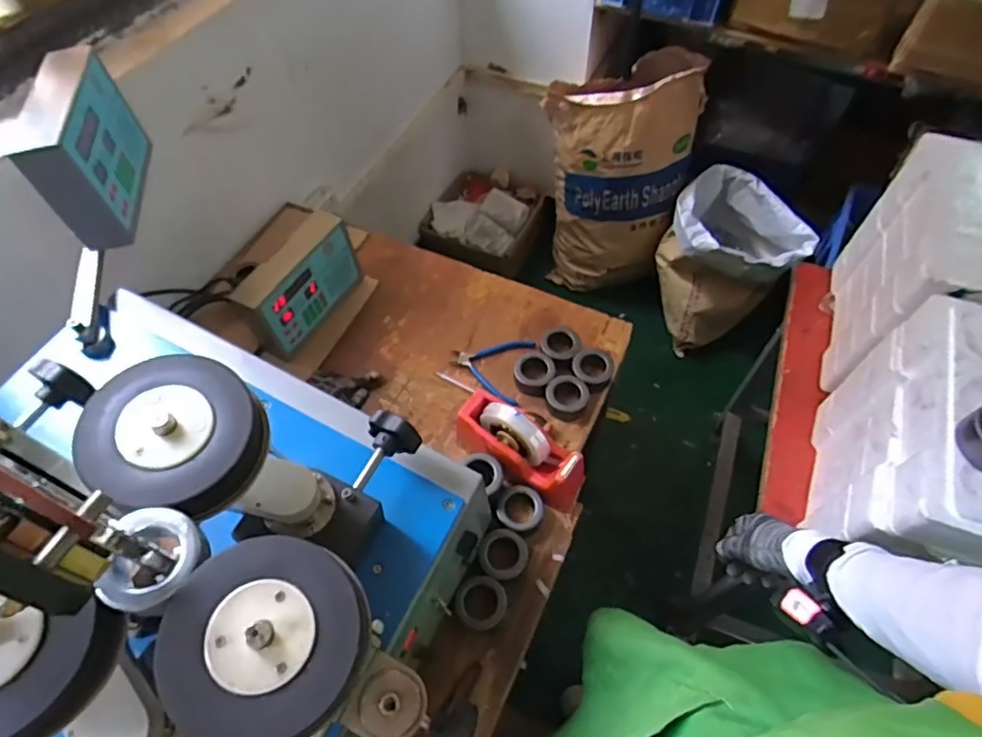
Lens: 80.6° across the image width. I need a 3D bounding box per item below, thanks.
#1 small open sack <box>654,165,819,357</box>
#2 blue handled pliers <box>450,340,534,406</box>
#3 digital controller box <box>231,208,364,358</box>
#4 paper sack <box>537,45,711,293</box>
[{"bbox_3d":[0.680,-0.320,1.718,0.306,0.388,0.339,-21,59,-12],"label":"small open sack"},{"bbox_3d":[-0.005,-0.006,0.995,0.132,0.025,0.121,15,59,10],"label":"blue handled pliers"},{"bbox_3d":[-0.333,-0.146,1.018,0.076,0.151,0.228,27,61,17],"label":"digital controller box"},{"bbox_3d":[0.359,-0.549,1.704,0.394,0.655,0.275,11,58,7],"label":"paper sack"}]

